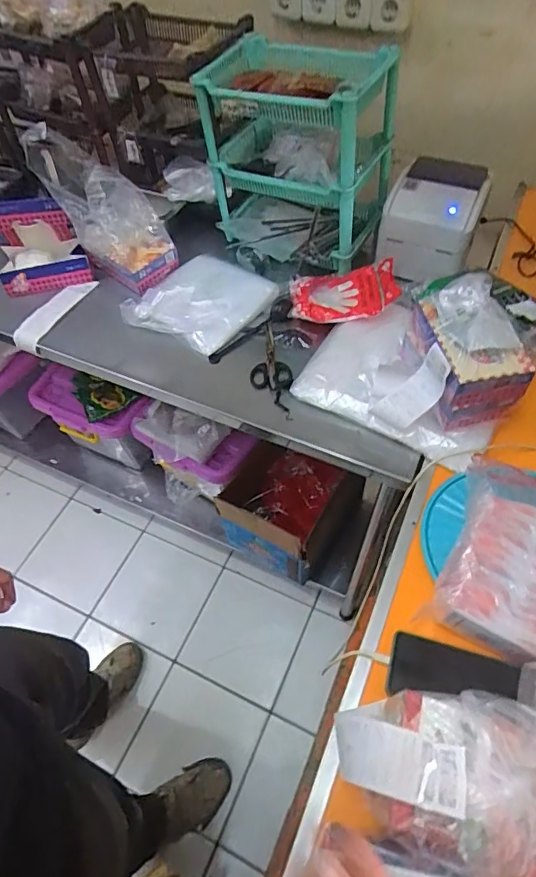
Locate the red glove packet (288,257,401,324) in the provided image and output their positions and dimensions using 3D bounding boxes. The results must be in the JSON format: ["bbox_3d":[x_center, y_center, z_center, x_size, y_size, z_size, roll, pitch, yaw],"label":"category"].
[{"bbox_3d":[0.139,-0.275,0.914,0.193,0.024,0.133,-3,56,10],"label":"red glove packet"}]

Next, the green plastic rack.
[{"bbox_3d":[0.052,-0.524,0.919,0.309,0.309,0.211,23,59,17],"label":"green plastic rack"}]

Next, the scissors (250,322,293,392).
[{"bbox_3d":[0.000,-0.144,0.879,0.069,0.023,0.173,-7,55,-2],"label":"scissors"}]

